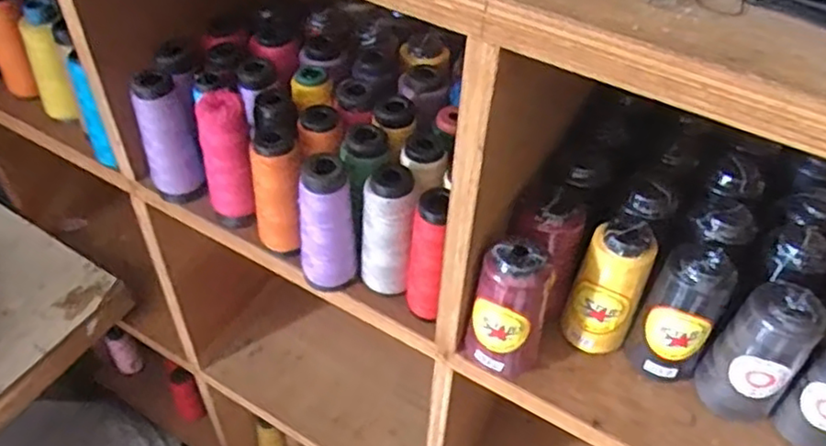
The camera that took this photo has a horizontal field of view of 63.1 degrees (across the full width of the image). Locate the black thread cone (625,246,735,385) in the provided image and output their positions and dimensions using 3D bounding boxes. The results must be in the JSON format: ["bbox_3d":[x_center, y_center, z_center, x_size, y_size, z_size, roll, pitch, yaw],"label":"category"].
[{"bbox_3d":[0.184,0.065,0.461,0.052,0.110,0.041,30,52,23],"label":"black thread cone"}]

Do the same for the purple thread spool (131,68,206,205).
[{"bbox_3d":[-0.213,-0.072,0.579,0.040,0.117,0.047,-19,51,-21],"label":"purple thread spool"}]

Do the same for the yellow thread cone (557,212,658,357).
[{"bbox_3d":[0.141,0.047,0.478,0.050,0.105,0.039,22,49,17],"label":"yellow thread cone"}]

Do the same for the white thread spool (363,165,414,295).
[{"bbox_3d":[-0.021,0.009,0.507,0.035,0.110,0.034,2,46,-2],"label":"white thread spool"}]

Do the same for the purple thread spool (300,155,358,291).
[{"bbox_3d":[-0.067,0.001,0.513,0.039,0.118,0.034,-9,48,-12],"label":"purple thread spool"}]

